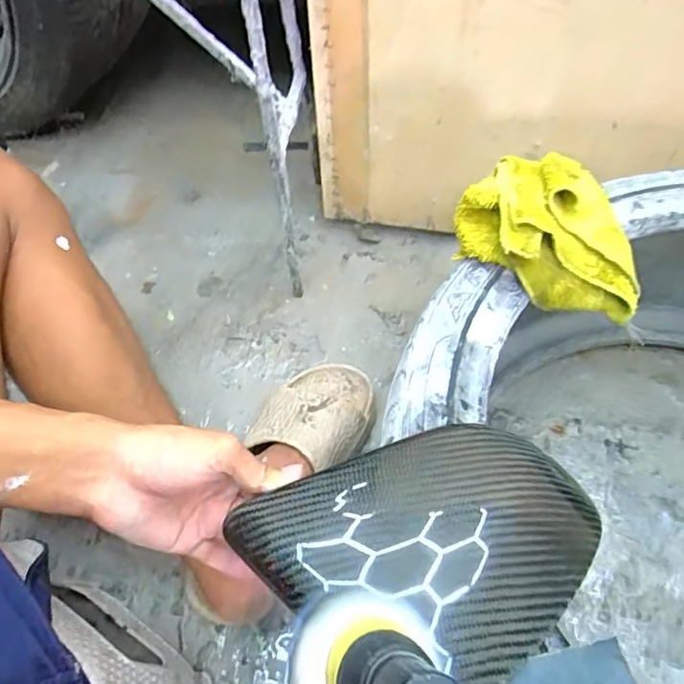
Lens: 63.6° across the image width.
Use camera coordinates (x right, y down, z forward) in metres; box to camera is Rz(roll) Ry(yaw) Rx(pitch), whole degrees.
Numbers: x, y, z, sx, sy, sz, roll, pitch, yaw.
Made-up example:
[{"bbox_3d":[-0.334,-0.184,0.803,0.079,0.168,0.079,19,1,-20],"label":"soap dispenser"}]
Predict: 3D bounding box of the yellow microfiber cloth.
[{"bbox_3d":[0.184,-0.105,0.484,0.160,0.089,0.132,12,58,13],"label":"yellow microfiber cloth"}]

